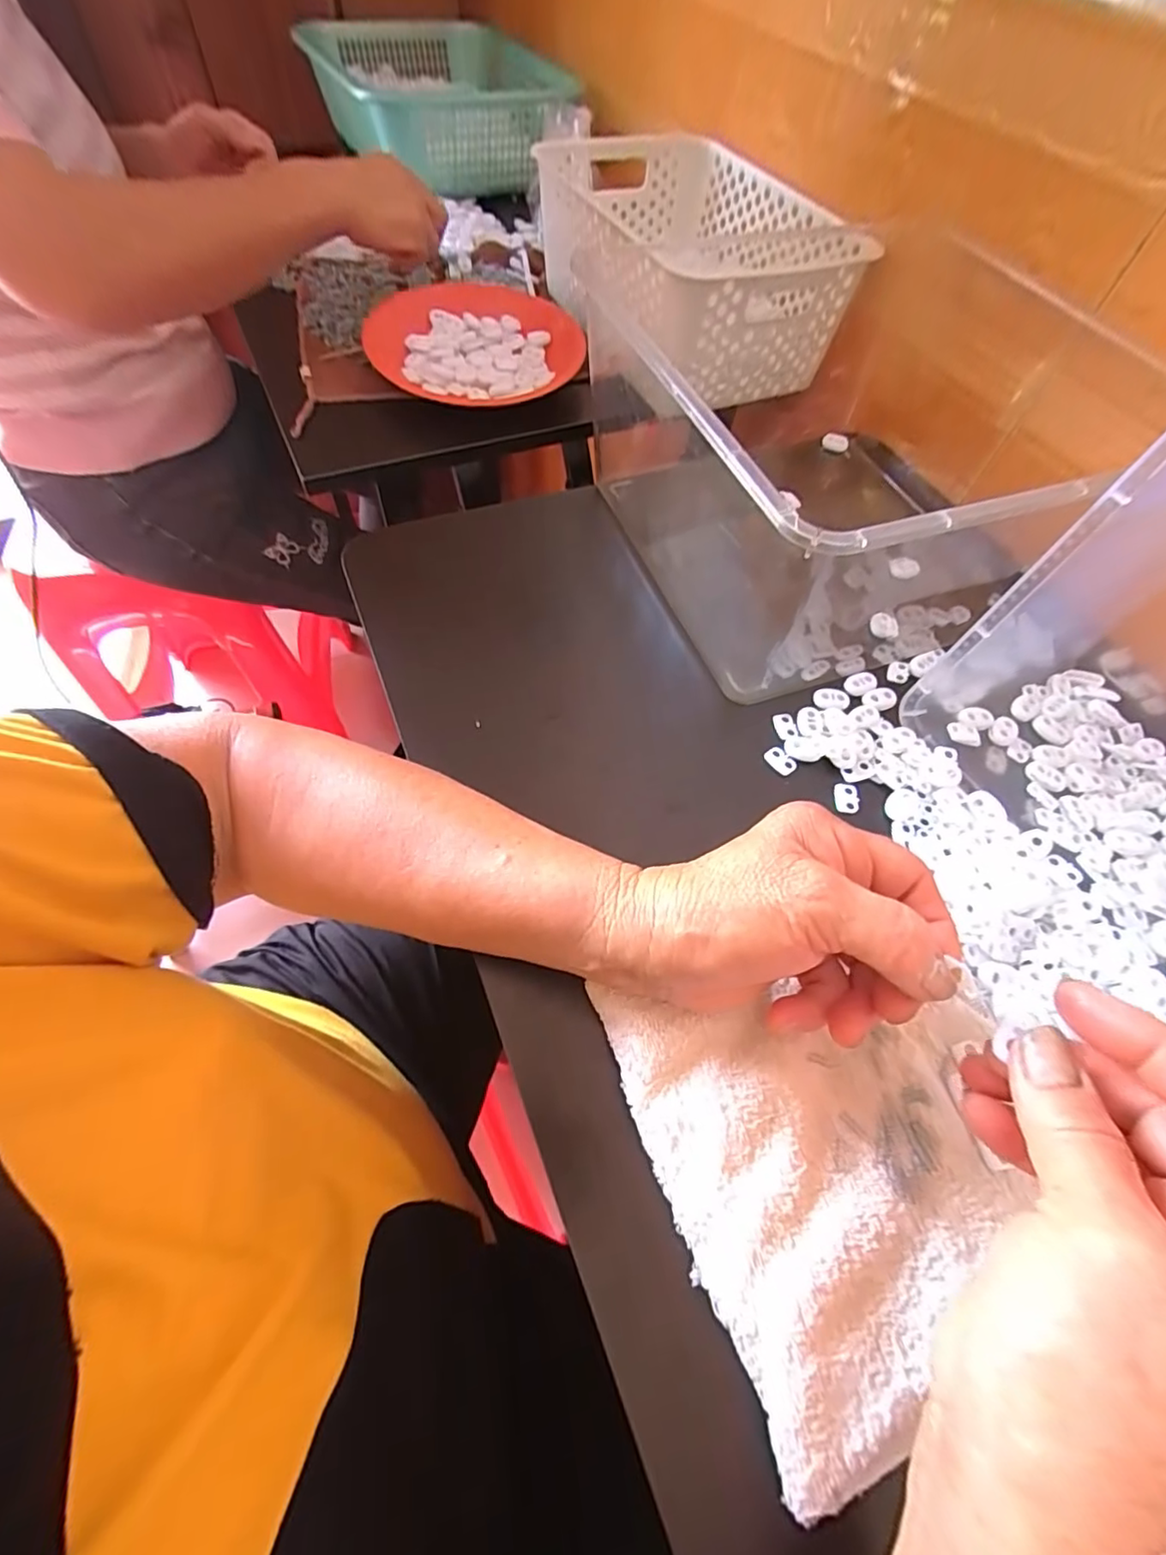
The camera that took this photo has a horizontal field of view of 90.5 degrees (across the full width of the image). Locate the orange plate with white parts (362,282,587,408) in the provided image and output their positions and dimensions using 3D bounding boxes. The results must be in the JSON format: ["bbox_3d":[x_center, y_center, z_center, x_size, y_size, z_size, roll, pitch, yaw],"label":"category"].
[{"bbox_3d":[-0.101,-0.409,0.543,0.190,0.034,0.172,-4,59,-7],"label":"orange plate with white parts"}]

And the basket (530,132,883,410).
[{"bbox_3d":[0.093,-0.504,0.569,0.243,0.108,0.329,-18,62,-15],"label":"basket"}]

